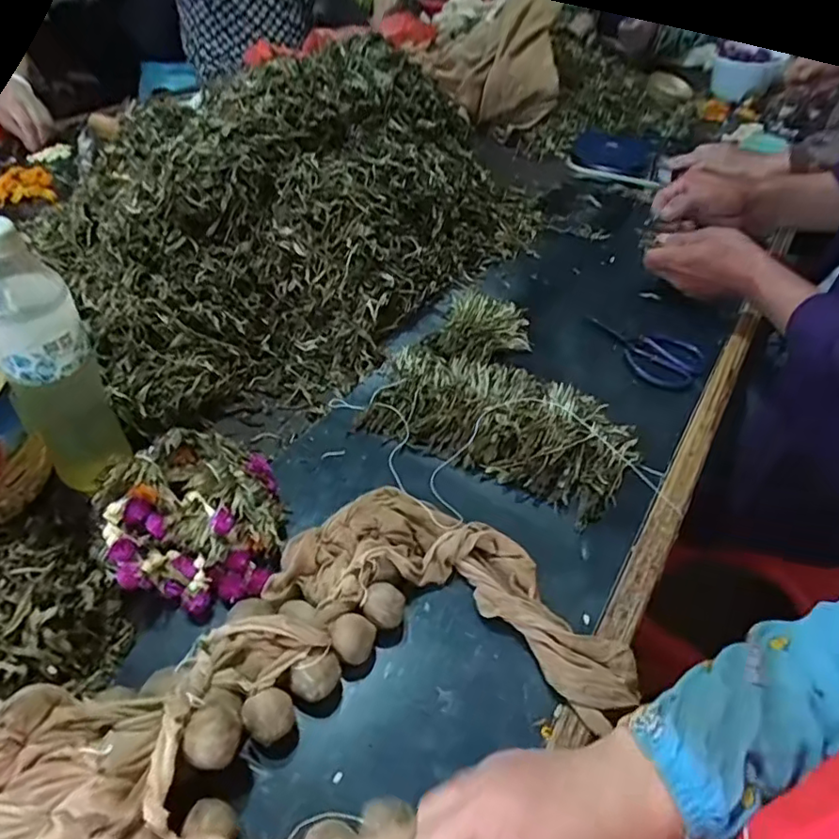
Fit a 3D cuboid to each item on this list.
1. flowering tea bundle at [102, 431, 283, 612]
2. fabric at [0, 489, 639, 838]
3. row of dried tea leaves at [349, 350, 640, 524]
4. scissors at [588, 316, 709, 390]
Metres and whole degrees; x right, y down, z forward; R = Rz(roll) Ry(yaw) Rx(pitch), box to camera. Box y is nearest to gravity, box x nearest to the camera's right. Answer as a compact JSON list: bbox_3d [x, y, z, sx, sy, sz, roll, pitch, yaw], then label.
[{"bbox_3d":[-0.176,0.071,0.460,0.125,0.076,0.148,-9,47,-13],"label":"flowering tea bundle"},{"bbox_3d":[-0.080,0.205,0.337,0.440,0.057,0.251,-31,55,-34],"label":"fabric"},{"bbox_3d":[0.075,0.000,0.571,0.262,0.036,0.129,24,49,18],"label":"row of dried tea leaves"},{"bbox_3d":[0.260,-0.079,0.681,0.138,0.018,0.078,22,48,16],"label":"scissors"}]

